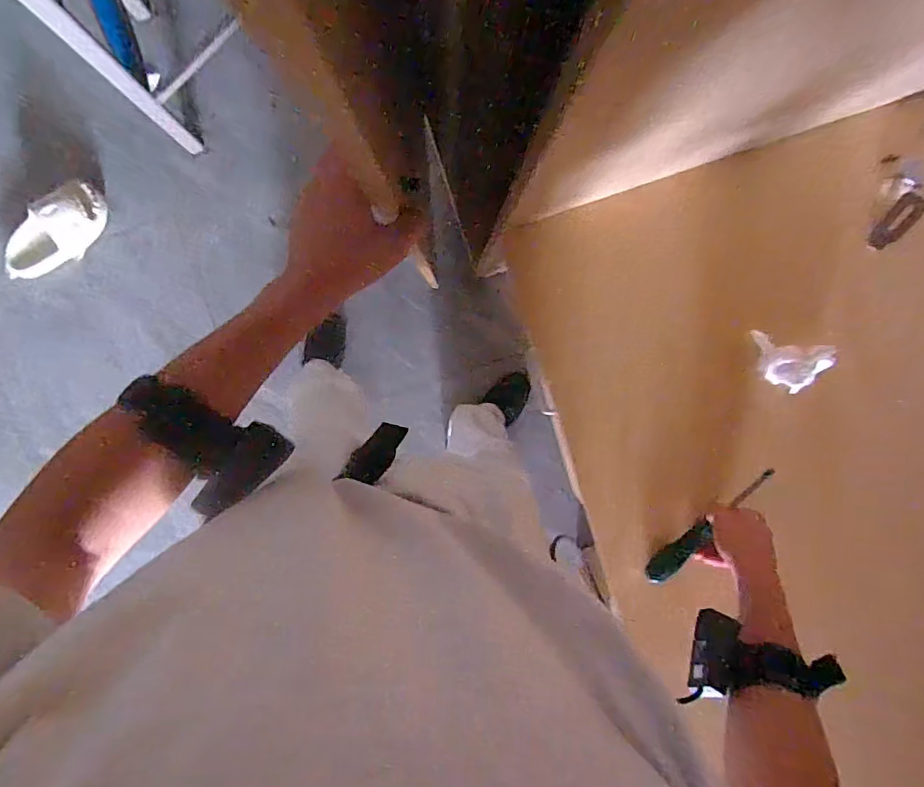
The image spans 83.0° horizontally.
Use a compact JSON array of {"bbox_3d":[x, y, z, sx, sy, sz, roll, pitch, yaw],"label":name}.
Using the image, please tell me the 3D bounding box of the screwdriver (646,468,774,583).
[{"bbox_3d":[0.292,0.157,0.618,0.021,0.034,0.190,43,99,-7],"label":"screwdriver"}]

